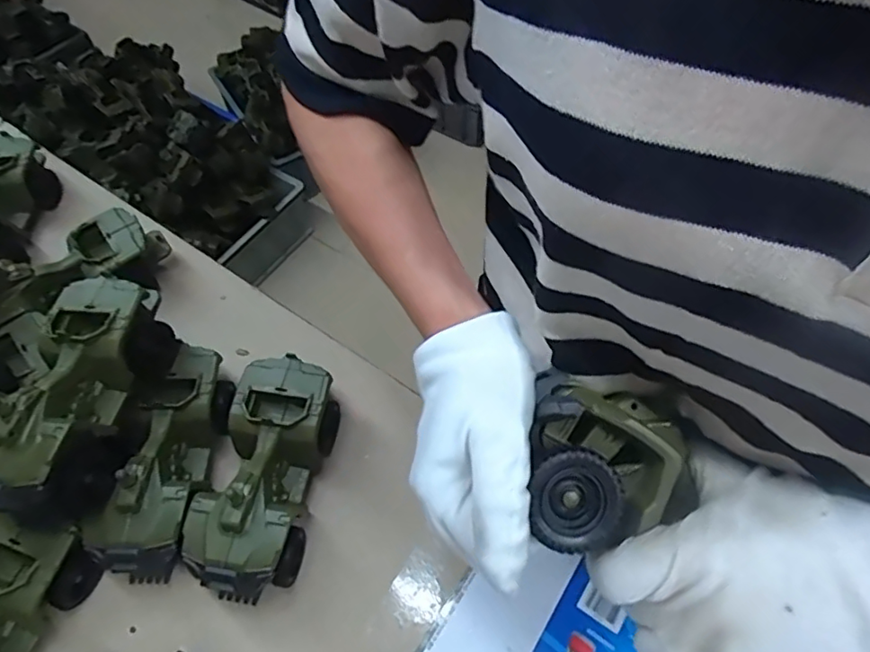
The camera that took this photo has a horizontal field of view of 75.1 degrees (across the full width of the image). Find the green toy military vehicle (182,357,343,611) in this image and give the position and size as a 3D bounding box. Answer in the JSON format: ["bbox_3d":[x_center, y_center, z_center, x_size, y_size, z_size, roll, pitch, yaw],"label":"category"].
[{"bbox_3d":[-0.139,0.122,0.471,0.078,0.080,0.184,8,58,6],"label":"green toy military vehicle"}]

